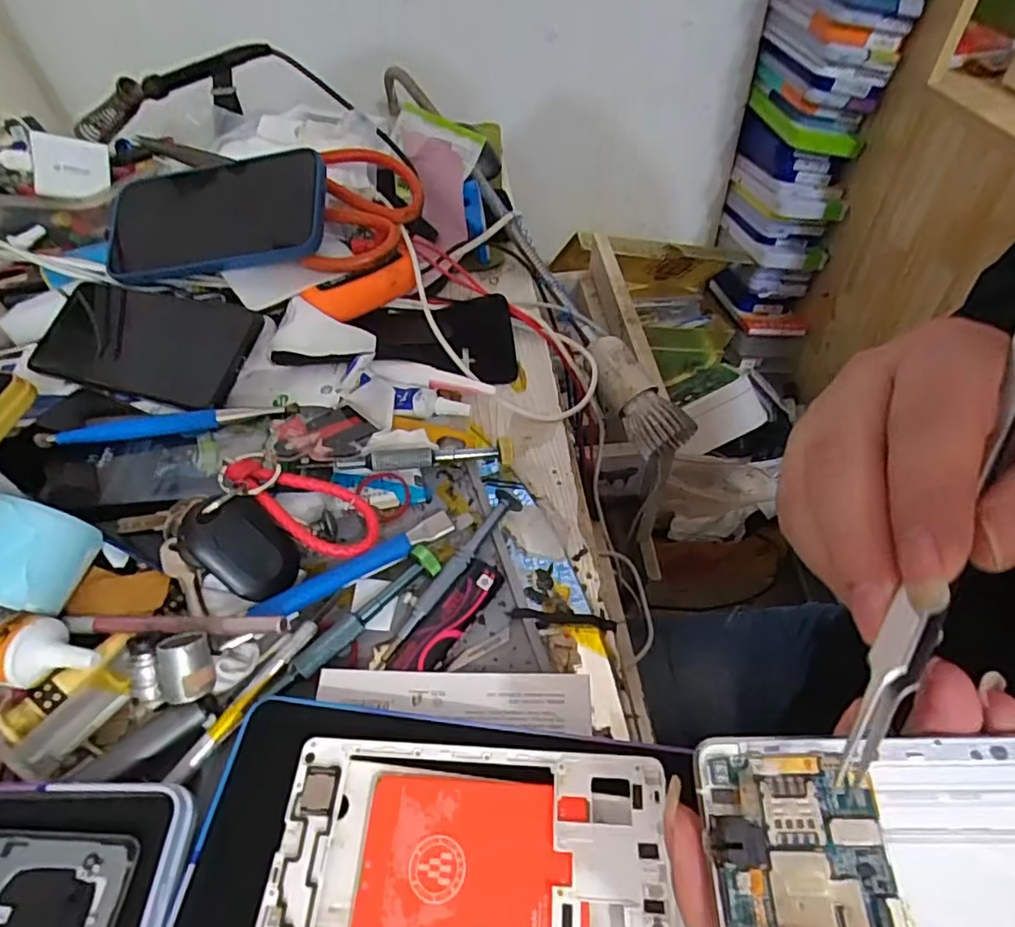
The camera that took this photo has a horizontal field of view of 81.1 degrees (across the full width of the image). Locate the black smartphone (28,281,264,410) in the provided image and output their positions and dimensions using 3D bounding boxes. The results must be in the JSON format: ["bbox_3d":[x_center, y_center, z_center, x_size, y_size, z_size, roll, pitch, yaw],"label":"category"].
[{"bbox_3d":[-0.228,-0.076,0.374,0.138,0.010,0.068,13,85,10],"label":"black smartphone"}]

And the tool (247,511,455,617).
[{"bbox_3d":[-0.076,0.052,0.304,0.105,0.009,0.012,-28,54,-18],"label":"tool"}]

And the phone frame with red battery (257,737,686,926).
[{"bbox_3d":[-0.010,0.147,0.212,0.144,0.012,0.081,1,50,5],"label":"phone frame with red battery"}]

